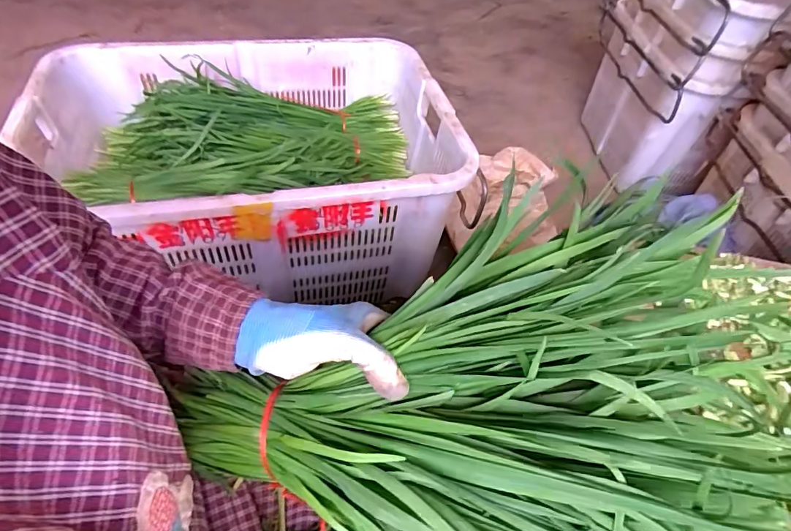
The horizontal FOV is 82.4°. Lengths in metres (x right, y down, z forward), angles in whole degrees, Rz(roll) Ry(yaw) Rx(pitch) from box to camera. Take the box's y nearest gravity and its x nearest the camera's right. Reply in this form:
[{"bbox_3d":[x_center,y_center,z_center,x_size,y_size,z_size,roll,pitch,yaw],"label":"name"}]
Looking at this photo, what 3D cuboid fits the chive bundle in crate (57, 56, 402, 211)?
[{"bbox_3d":[-0.241,-0.222,0.835,0.554,0.125,0.294,-5,51,-12],"label":"chive bundle in crate"}]

